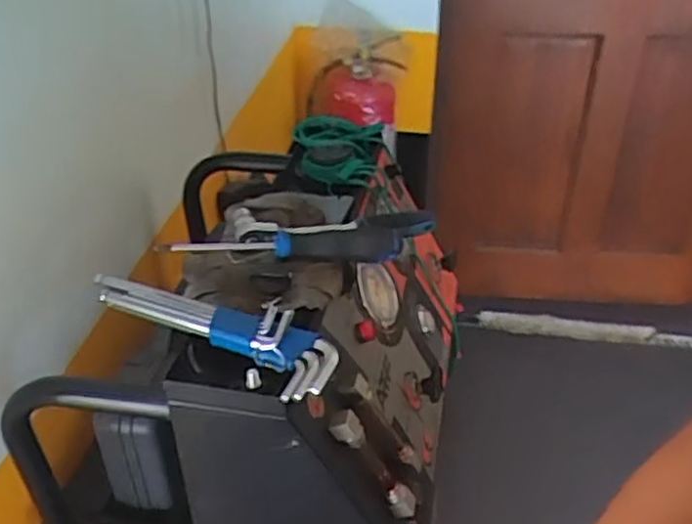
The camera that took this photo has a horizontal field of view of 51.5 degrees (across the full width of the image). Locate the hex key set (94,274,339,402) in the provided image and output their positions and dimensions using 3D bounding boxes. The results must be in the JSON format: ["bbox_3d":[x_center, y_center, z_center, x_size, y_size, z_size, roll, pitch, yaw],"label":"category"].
[{"bbox_3d":[-0.099,0.042,0.557,0.217,0.031,0.069,20,40,27],"label":"hex key set"}]

